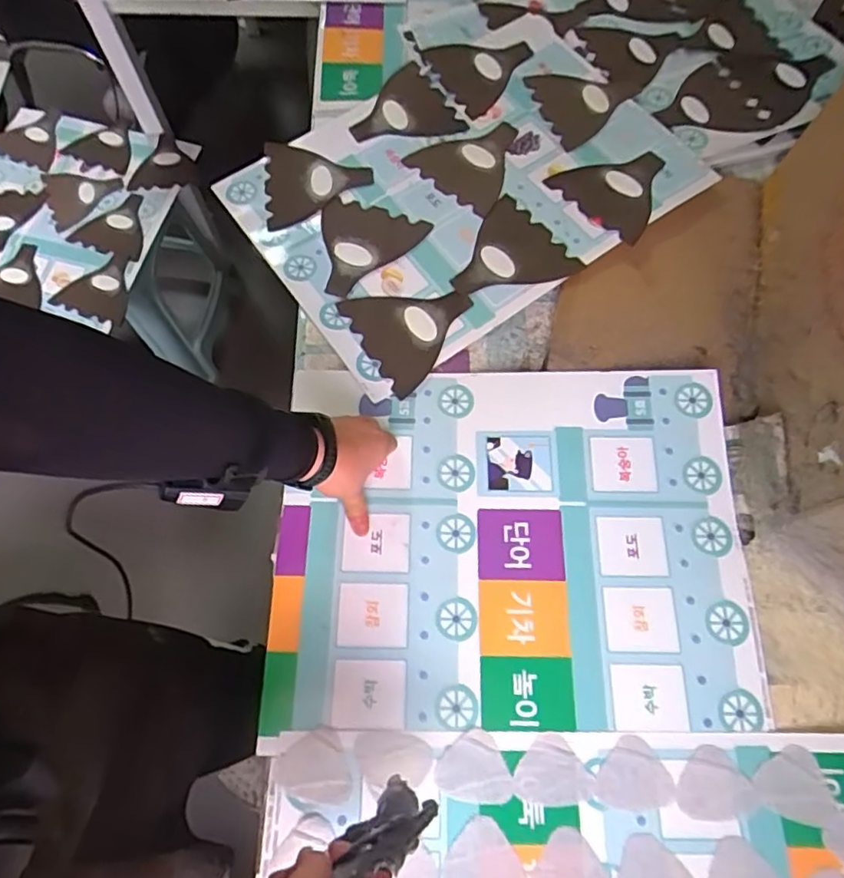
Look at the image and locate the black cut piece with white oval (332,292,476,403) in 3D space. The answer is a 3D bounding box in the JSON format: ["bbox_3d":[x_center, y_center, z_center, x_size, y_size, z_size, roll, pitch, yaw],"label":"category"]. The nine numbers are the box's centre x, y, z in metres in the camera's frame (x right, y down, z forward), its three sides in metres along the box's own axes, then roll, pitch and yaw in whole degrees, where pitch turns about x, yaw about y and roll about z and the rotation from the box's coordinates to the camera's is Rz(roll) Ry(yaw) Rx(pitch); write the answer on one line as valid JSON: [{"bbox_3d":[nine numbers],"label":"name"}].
[{"bbox_3d":[-0.007,-0.130,0.673,0.130,0.005,0.135,-31,71,-11],"label":"black cut piece with white oval"}]

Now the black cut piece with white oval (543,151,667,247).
[{"bbox_3d":[0.234,-0.316,0.731,0.131,0.009,0.123,34,75,12],"label":"black cut piece with white oval"}]

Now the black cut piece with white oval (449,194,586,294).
[{"bbox_3d":[0.097,-0.213,0.702,0.132,0.008,0.133,-38,73,-10],"label":"black cut piece with white oval"}]

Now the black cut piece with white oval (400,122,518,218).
[{"bbox_3d":[0.068,-0.361,0.762,0.136,0.009,0.134,40,76,18],"label":"black cut piece with white oval"}]

